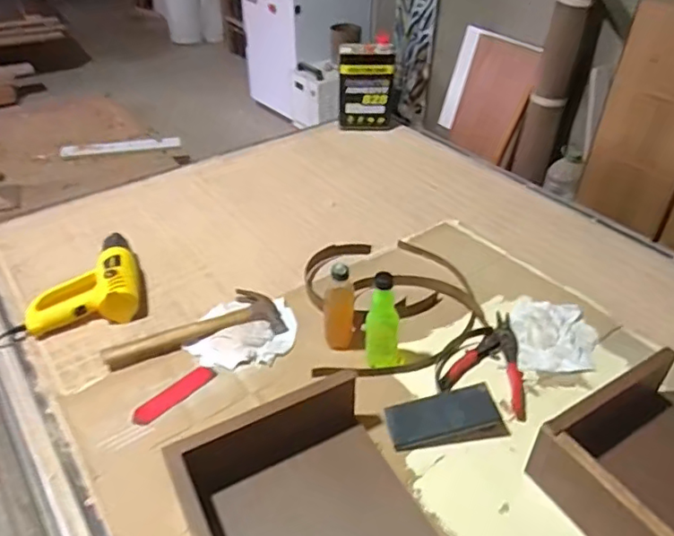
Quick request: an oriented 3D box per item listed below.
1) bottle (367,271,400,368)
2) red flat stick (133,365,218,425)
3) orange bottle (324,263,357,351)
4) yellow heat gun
[{"bbox_3d":[0.078,0.098,0.936,0.054,0.197,0.056,5,39,4],"label":"bottle"},{"bbox_3d":[-0.274,0.215,0.948,0.043,0.007,0.146,31,47,32],"label":"red flat stick"},{"bbox_3d":[0.005,0.067,0.990,0.055,0.171,0.049,1,38,0],"label":"orange bottle"},{"bbox_3d":[-0.507,0.019,1.141,0.208,0.070,0.242,-6,39,-10],"label":"yellow heat gun"}]

